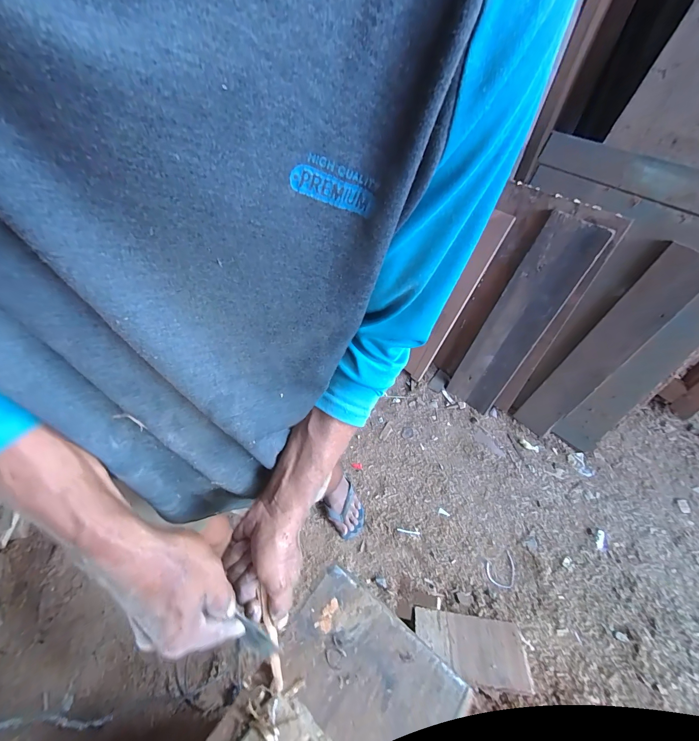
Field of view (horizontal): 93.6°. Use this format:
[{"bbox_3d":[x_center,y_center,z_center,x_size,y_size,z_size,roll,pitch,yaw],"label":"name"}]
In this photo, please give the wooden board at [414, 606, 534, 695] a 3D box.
[{"bbox_3d":[0.311,0.716,0.849,0.271,0.013,0.141,6,38,4],"label":"wooden board"}]

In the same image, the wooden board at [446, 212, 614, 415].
[{"bbox_3d":[0.565,-0.156,1.117,0.181,0.684,0.037,35,35,21],"label":"wooden board"}]

